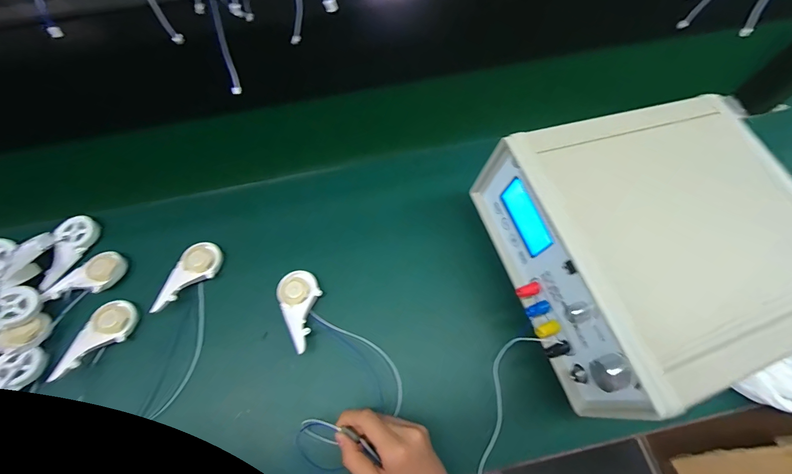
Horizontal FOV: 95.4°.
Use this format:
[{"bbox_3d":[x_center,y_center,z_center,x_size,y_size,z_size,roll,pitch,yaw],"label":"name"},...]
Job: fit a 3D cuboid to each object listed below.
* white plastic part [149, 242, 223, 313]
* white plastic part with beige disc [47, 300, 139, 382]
[{"bbox_3d":[-0.252,0.048,0.433,0.044,0.012,0.096,29,61,12],"label":"white plastic part"},{"bbox_3d":[-0.339,0.114,0.404,0.046,0.013,0.095,28,56,12],"label":"white plastic part with beige disc"}]

